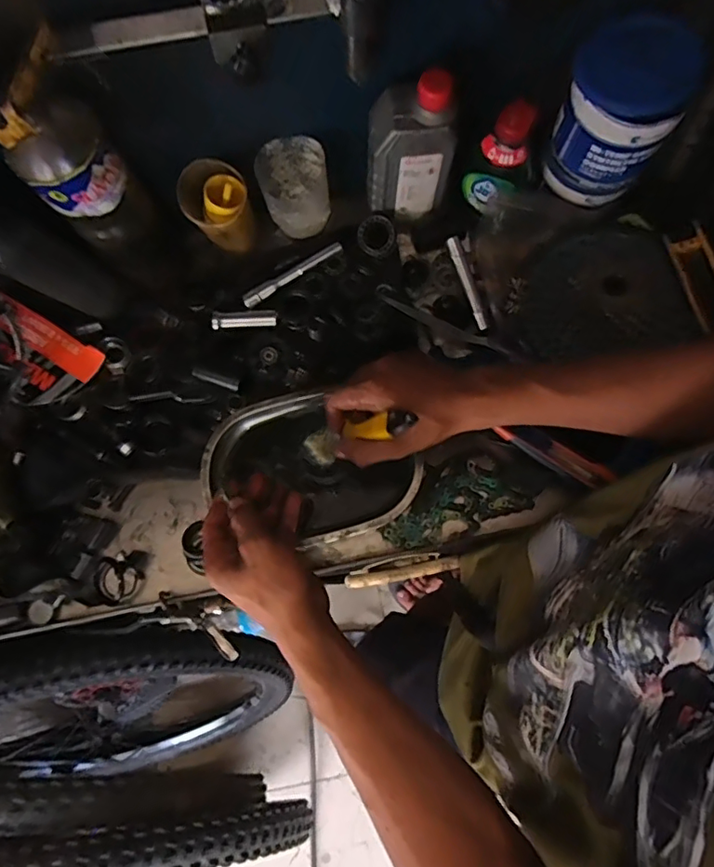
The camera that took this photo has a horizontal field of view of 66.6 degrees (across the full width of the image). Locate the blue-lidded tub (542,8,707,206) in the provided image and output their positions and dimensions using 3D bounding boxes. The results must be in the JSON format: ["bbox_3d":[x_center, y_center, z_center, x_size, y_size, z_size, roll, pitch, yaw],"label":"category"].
[{"bbox_3d":[0.240,-0.294,0.512,0.102,0.135,0.089,29,79,8],"label":"blue-lidded tub"}]

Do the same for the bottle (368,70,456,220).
[{"bbox_3d":[0.051,-0.284,0.547,0.085,0.160,0.053,-2,77,1],"label":"bottle"}]

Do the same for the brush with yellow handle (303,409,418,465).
[{"bbox_3d":[0.001,0.001,0.502,0.024,0.166,0.033,10,75,-30],"label":"brush with yellow handle"}]

